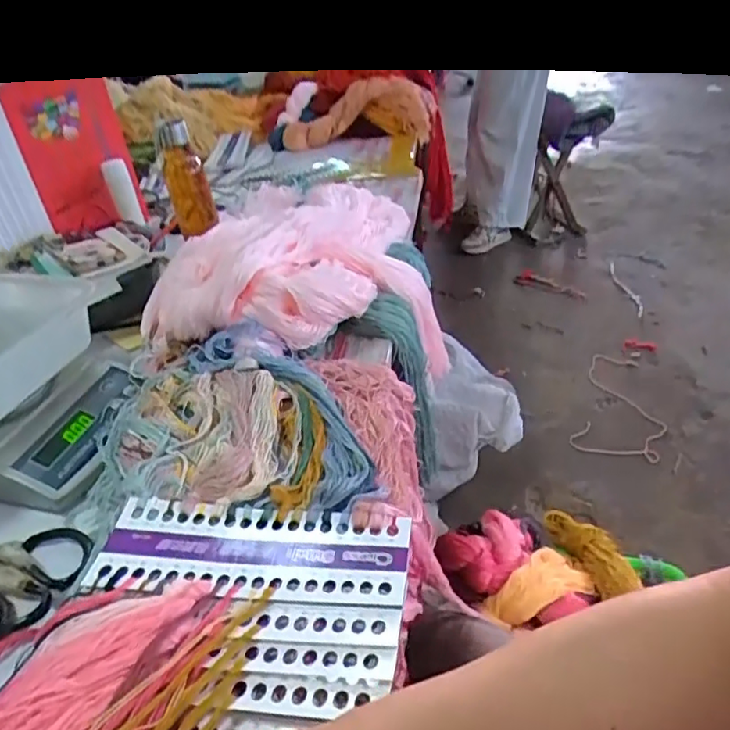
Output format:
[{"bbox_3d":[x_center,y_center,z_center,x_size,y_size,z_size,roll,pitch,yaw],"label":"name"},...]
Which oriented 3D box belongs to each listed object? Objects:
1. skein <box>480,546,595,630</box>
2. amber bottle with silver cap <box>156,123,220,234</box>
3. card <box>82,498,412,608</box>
[{"bbox_3d":[0.272,0.338,0.916,0.208,0.045,0.089,-14,37,-37],"label":"skein"},{"bbox_3d":[-0.278,-0.290,0.926,0.061,0.167,0.061,-19,21,-17],"label":"amber bottle with silver cap"},{"bbox_3d":[-0.088,0.144,0.462,0.239,0.009,0.082,1,33,8],"label":"card"}]

